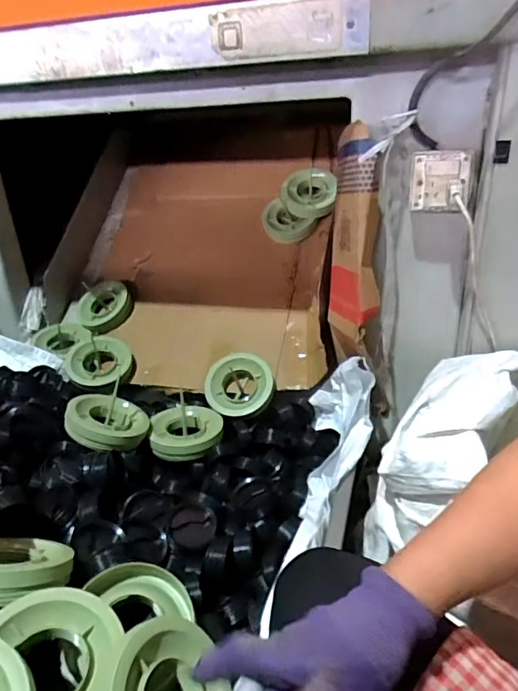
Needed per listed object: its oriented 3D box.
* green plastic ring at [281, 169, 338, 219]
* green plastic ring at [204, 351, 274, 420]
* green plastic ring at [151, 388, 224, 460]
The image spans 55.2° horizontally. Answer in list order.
[{"bbox_3d":[0.121,-0.359,1.167,0.126,0.042,0.131,-5,68,13],"label":"green plastic ring"},{"bbox_3d":[-0.039,0.077,0.974,0.134,0.127,0.041,7,-13,10],"label":"green plastic ring"},{"bbox_3d":[-0.127,0.151,0.878,0.125,0.032,0.116,-5,26,-3],"label":"green plastic ring"}]

